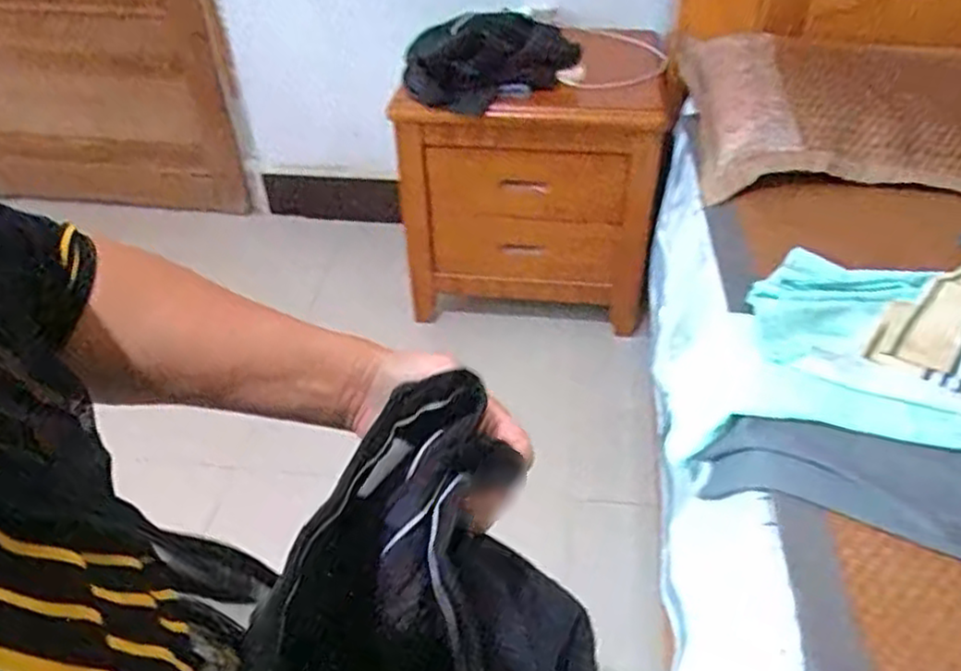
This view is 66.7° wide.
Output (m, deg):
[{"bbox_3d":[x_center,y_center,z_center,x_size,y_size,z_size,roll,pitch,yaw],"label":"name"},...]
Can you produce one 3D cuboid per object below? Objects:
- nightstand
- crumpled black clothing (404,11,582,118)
[{"bbox_3d":[0.117,-0.340,1.578,0.526,0.517,0.376,12,44,15],"label":"nightstand"},{"bbox_3d":[0.017,-0.526,1.396,0.324,0.111,0.244,-3,42,-2],"label":"crumpled black clothing"}]

